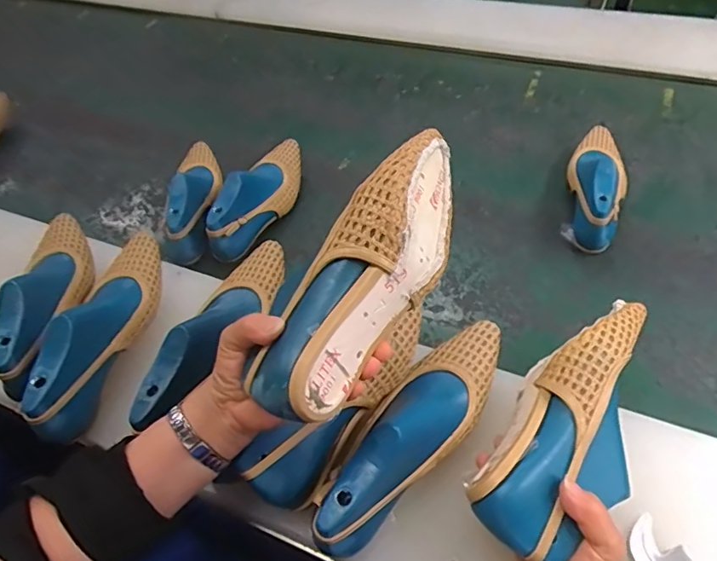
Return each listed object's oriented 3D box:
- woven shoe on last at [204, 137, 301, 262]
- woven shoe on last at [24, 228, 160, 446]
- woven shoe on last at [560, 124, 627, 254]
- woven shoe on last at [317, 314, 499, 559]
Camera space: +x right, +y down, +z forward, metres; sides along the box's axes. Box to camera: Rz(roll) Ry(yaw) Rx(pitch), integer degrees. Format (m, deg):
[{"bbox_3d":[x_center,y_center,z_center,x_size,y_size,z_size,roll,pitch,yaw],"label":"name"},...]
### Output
[{"bbox_3d":[-0.149,-0.136,0.764,0.073,0.093,0.248,13,48,13],"label":"woven shoe on last"},{"bbox_3d":[-0.273,0.042,0.526,0.074,0.074,0.249,-1,47,1],"label":"woven shoe on last"},{"bbox_3d":[0.363,-0.157,0.755,0.085,0.090,0.241,18,50,17],"label":"woven shoe on last"},{"bbox_3d":[0.050,0.116,0.443,0.256,0.070,0.079,-35,55,-27],"label":"woven shoe on last"}]

